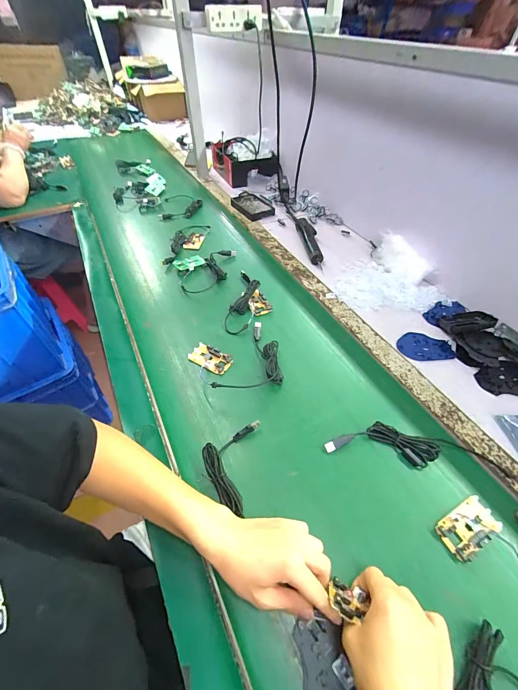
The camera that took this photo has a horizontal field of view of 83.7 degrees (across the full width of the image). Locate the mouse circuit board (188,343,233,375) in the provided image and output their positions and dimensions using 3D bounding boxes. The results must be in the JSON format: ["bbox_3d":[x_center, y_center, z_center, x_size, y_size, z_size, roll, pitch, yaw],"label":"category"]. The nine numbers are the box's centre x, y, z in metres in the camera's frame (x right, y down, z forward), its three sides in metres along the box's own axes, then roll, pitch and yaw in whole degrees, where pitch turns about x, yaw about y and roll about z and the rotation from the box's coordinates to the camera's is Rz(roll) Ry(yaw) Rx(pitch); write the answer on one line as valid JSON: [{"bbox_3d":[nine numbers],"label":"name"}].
[{"bbox_3d":[-0.093,0.027,0.553,0.080,0.015,0.045,26,53,21],"label":"mouse circuit board"}]

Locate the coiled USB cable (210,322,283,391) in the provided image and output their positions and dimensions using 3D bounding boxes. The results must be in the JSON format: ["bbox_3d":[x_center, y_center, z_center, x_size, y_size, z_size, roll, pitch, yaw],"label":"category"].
[{"bbox_3d":[0.002,0.022,0.538,0.107,0.039,0.173,21,52,18],"label":"coiled USB cable"}]

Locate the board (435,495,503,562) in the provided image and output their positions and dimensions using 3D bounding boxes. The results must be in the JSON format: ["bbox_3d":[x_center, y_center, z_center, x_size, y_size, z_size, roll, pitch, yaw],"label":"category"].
[{"bbox_3d":[0.272,0.238,0.375,0.077,0.011,0.045,-23,52,-19],"label":"board"}]

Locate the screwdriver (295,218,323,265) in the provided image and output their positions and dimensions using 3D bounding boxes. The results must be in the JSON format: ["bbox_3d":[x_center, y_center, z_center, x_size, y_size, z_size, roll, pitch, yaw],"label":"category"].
[{"bbox_3d":[0.145,-0.300,0.819,0.047,0.037,0.216,-5,50,-5],"label":"screwdriver"}]

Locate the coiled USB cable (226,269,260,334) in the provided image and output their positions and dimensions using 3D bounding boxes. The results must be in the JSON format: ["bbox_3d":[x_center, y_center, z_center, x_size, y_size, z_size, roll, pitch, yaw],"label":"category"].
[{"bbox_3d":[-0.035,-0.106,0.658,0.055,0.030,0.198,7,54,6],"label":"coiled USB cable"}]

